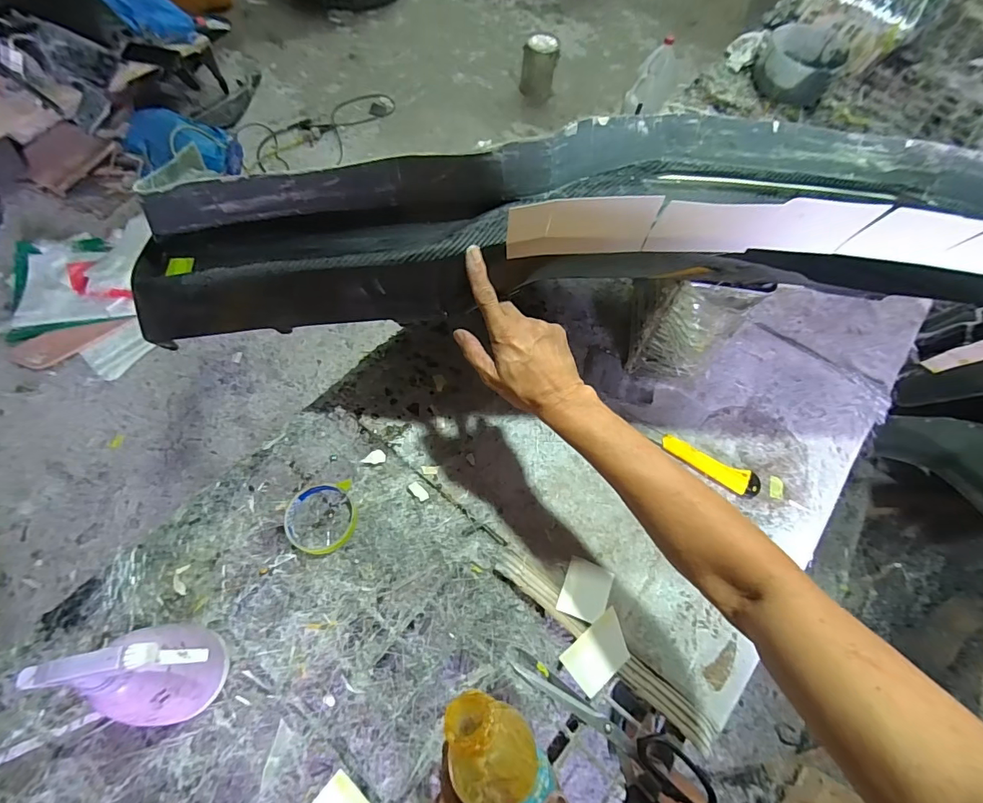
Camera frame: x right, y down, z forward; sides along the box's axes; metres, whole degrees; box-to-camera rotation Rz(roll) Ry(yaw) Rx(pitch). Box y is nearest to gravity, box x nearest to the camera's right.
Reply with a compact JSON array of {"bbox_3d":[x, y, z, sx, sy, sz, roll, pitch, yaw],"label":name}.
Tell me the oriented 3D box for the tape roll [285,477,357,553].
[{"bbox_3d":[-0.211,0.144,0.569,0.083,0.021,0.087,0,68,-1],"label":"tape roll"}]

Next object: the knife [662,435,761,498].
[{"bbox_3d":[0.316,0.092,0.660,0.145,0.011,0.038,27,70,10],"label":"knife"}]

